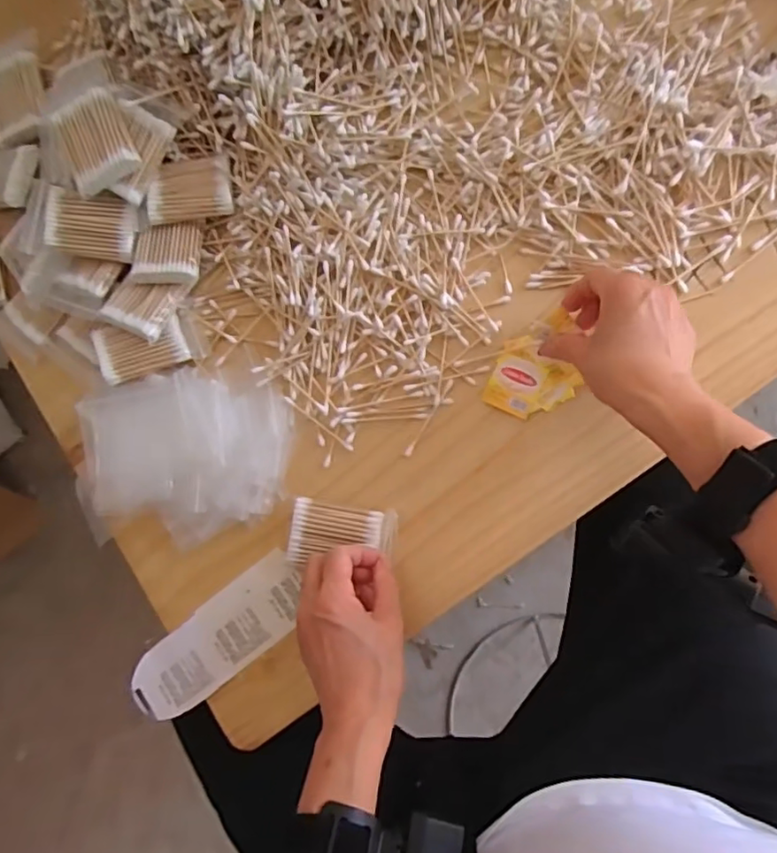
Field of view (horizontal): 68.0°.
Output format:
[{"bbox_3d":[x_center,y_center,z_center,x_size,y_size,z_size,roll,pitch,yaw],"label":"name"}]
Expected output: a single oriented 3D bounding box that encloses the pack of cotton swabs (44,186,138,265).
[{"bbox_3d":[-0.255,-0.172,0.492,0.076,0.016,0.052,12,94,-5],"label":"pack of cotton swabs"}]

